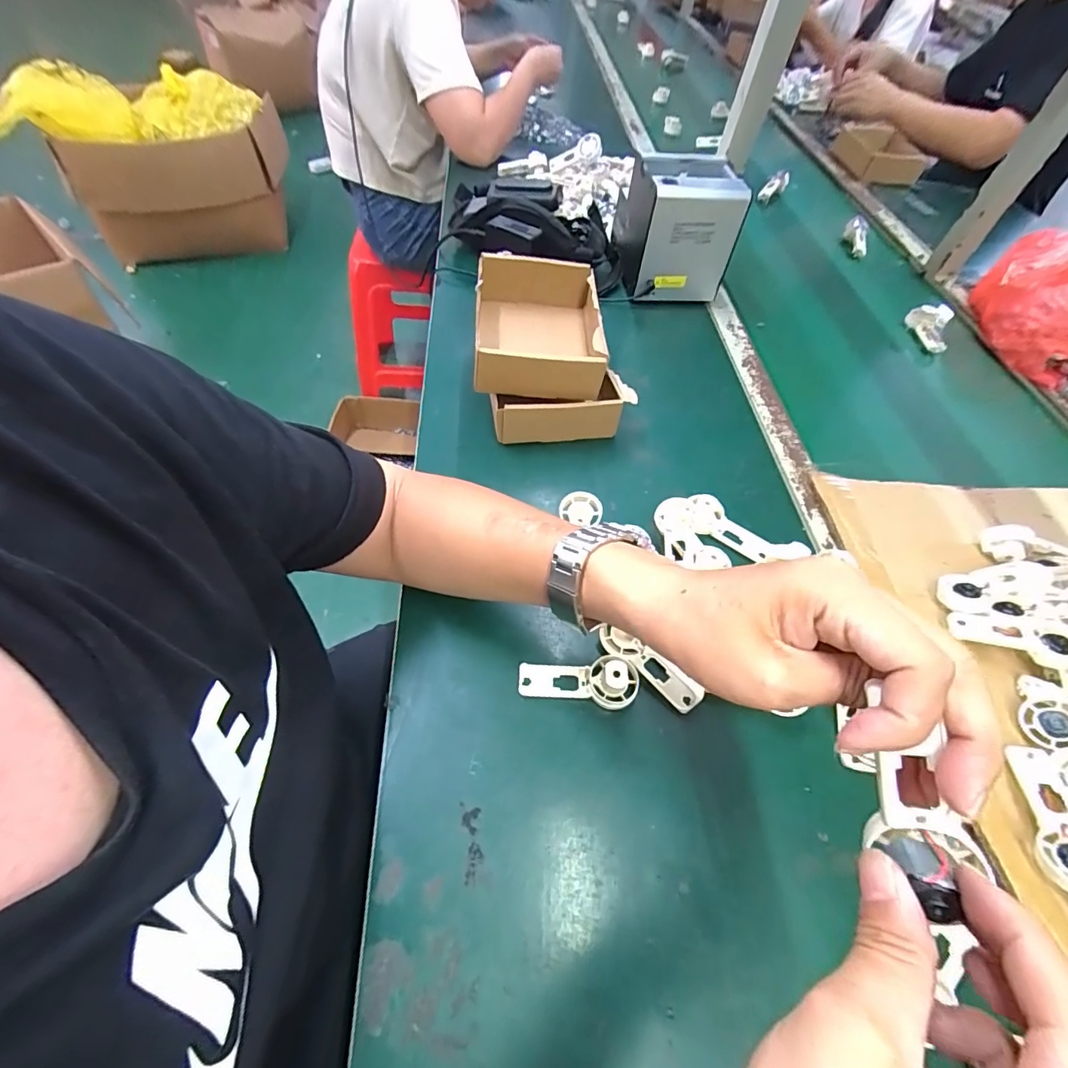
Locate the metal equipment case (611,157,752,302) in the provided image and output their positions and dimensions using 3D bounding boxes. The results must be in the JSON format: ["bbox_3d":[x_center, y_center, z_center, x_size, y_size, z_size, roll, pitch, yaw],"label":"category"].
[{"bbox_3d":[0.201,-0.419,0.696,0.126,0.157,0.108,1,55,-5],"label":"metal equipment case"}]

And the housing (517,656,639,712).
[{"bbox_3d":[0.035,0.112,0.388,0.092,0.030,0.037,9,55,3],"label":"housing"}]

